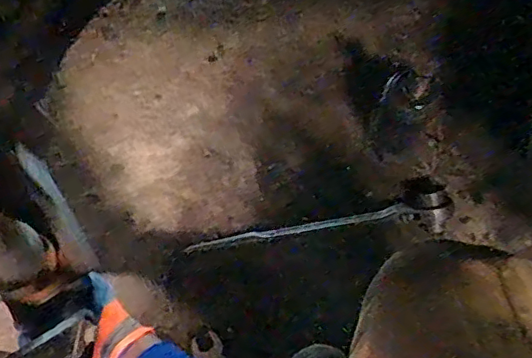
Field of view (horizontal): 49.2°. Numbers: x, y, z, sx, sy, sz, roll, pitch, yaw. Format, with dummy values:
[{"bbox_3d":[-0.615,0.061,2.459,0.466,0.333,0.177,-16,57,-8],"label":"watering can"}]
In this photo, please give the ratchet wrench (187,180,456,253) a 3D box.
[{"bbox_3d":[0.072,0.073,0.829,0.370,0.067,0.070,-13,74,10],"label":"ratchet wrench"}]

